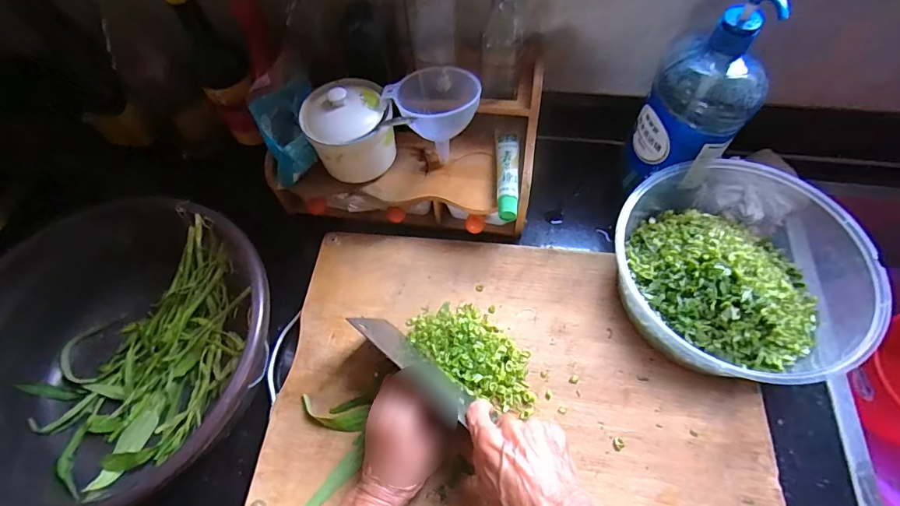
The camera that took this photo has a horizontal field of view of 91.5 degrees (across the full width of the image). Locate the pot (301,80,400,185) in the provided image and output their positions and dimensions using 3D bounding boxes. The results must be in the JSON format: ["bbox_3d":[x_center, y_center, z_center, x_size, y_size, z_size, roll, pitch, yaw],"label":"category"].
[{"bbox_3d":[-0.116,-0.145,0.506,0.090,0.094,0.095,-21,63,-8],"label":"pot"}]

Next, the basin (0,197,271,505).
[{"bbox_3d":[-0.325,0.108,0.446,0.296,0.125,0.278,-1,62,3],"label":"basin"}]

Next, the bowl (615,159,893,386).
[{"bbox_3d":[0.300,0.007,0.470,0.232,0.099,0.259,30,68,17],"label":"bowl"}]

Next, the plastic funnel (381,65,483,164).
[{"bbox_3d":[-0.018,-0.151,0.503,0.084,0.101,0.085,-32,65,-13],"label":"plastic funnel"}]

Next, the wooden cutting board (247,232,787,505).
[{"bbox_3d":[0.068,0.136,0.464,0.493,0.027,0.322,7,62,4],"label":"wooden cutting board"}]

